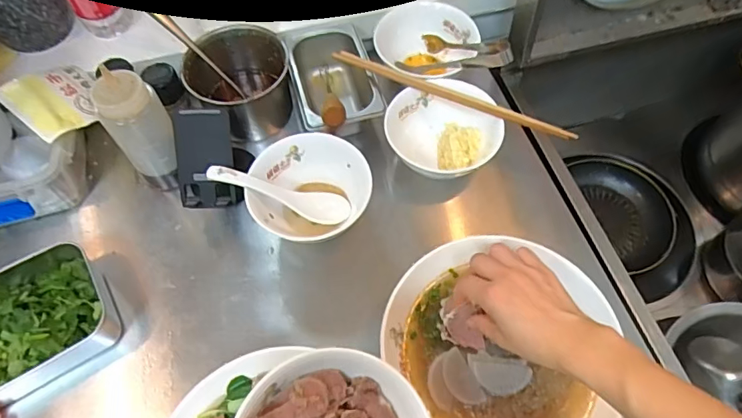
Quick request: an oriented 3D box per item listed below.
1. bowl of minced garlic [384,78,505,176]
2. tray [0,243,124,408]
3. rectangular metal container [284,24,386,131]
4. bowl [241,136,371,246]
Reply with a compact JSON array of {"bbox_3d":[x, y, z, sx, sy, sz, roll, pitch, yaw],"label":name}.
[{"bbox_3d":[0.087,-0.097,0.648,0.130,0.075,0.128,-1,60,1],"label":"bowl of minced garlic"},{"bbox_3d":[-0.392,0.128,0.553,0.191,0.060,0.147,-27,63,-14],"label":"tray"},{"bbox_3d":[-0.051,-0.171,0.718,0.110,0.080,0.190,-13,61,-6],"label":"rectangular metal container"},{"bbox_3d":[-0.078,-0.024,0.608,0.135,0.065,0.127,-1,60,1],"label":"bowl"}]

